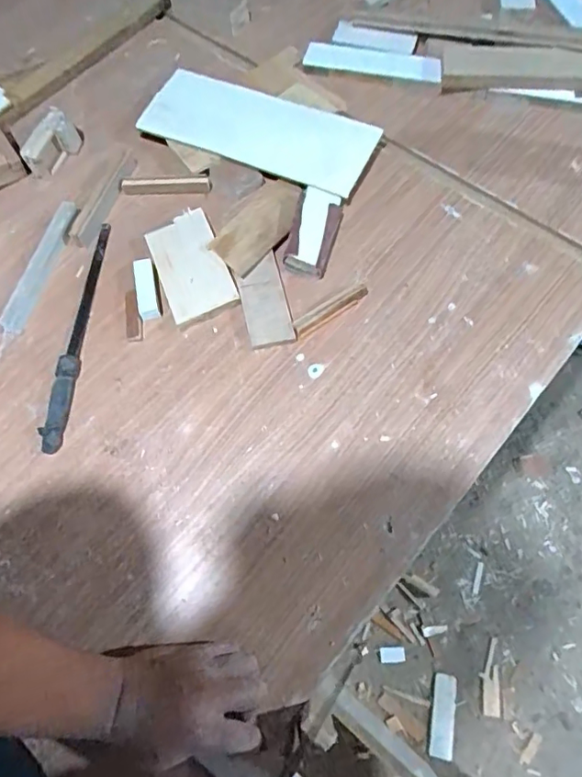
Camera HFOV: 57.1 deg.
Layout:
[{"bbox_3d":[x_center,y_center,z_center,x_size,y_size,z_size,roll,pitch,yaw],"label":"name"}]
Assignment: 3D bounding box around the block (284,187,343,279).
[{"bbox_3d":[0.027,-0.191,0.651,0.055,0.023,0.110,12,68,8],"label":"block"}]

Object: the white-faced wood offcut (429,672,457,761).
[{"bbox_3d":[0.314,0.673,1.100,0.042,0.013,0.153,9,68,7],"label":"white-faced wood offcut"}]

